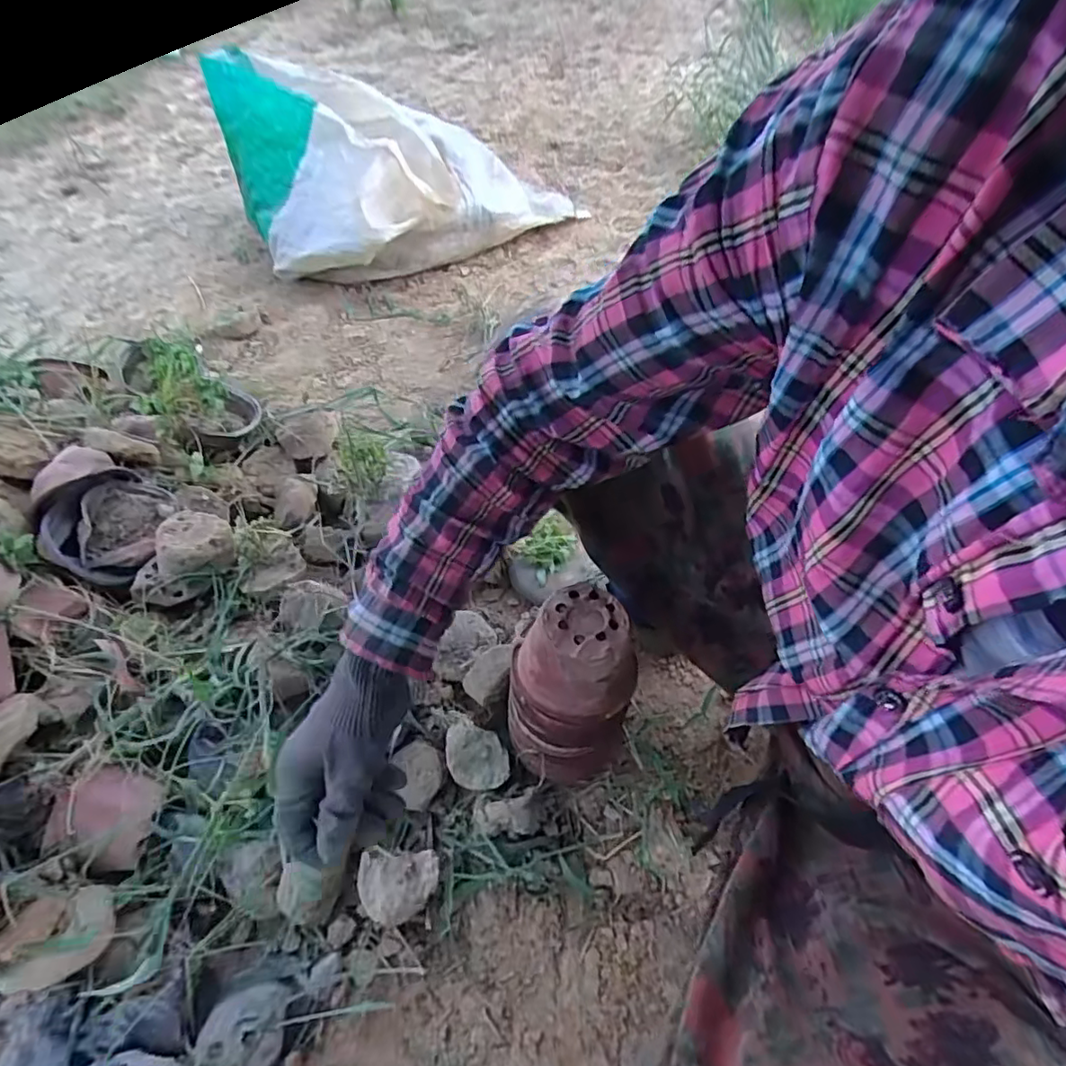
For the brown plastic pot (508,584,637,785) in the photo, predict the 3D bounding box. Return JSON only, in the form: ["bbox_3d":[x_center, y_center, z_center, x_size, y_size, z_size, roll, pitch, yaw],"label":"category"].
[{"bbox_3d":[0.031,0.146,0.540,0.104,0.202,0.088,-13,52,-8],"label":"brown plastic pot"}]

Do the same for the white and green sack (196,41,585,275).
[{"bbox_3d":[-0.357,-0.824,1.269,0.547,0.182,0.794,-29,56,-19],"label":"white and green sack"}]

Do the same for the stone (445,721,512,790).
[{"bbox_3d":[-0.053,0.218,0.579,0.057,0.031,0.056,-1,51,1],"label":"stone"}]

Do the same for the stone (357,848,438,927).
[{"bbox_3d":[-0.118,0.311,0.524,0.068,0.037,0.053,-1,51,1],"label":"stone"}]

